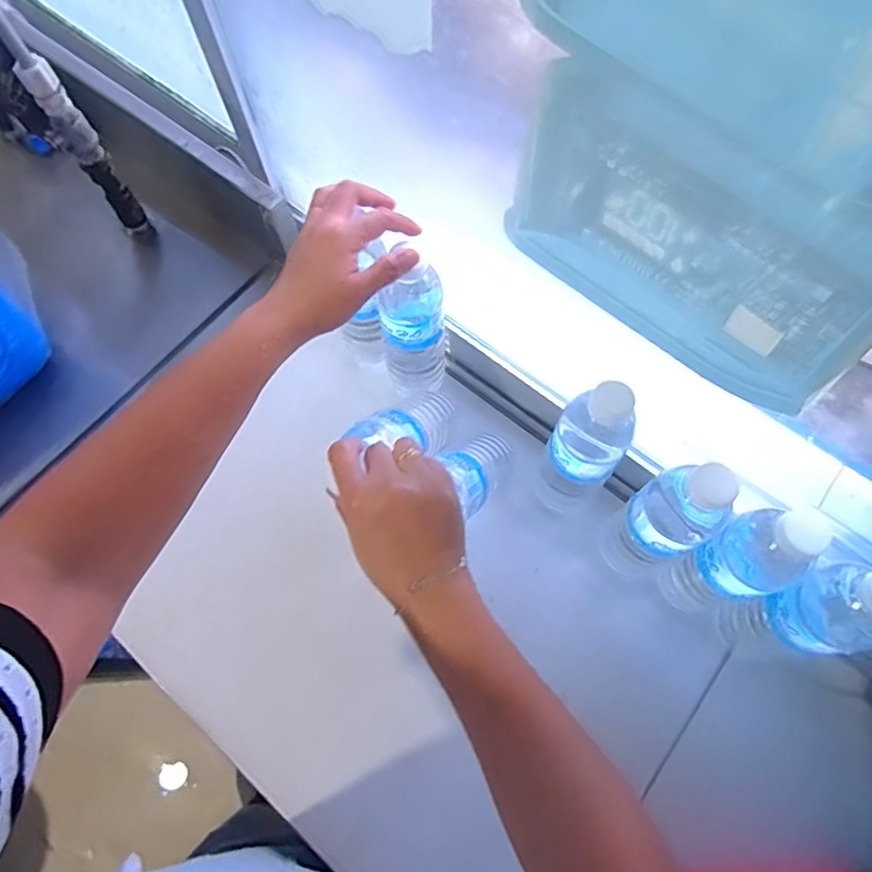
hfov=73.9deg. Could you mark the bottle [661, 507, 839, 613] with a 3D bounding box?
[{"bbox_3d":[0.235,0.105,0.470,0.056,0.194,0.057,-20,69,-8],"label":"bottle"}]

